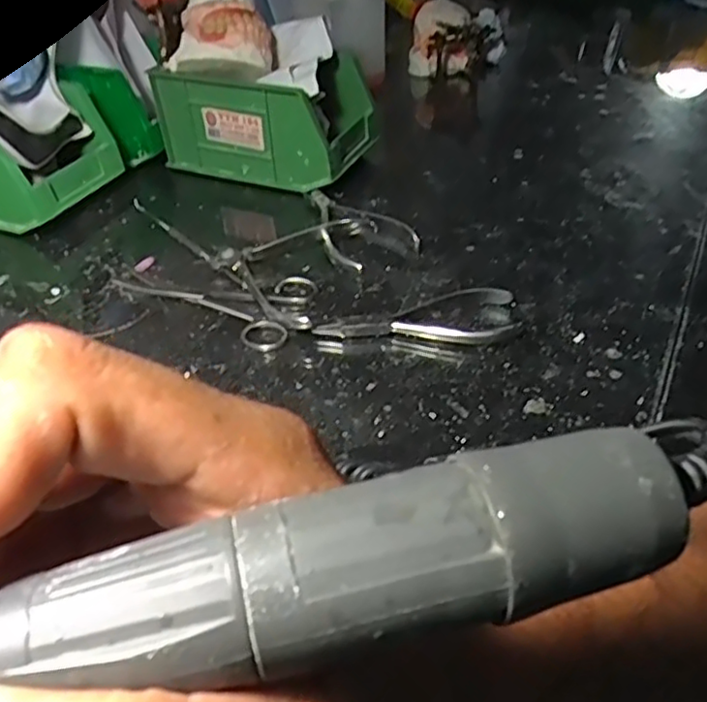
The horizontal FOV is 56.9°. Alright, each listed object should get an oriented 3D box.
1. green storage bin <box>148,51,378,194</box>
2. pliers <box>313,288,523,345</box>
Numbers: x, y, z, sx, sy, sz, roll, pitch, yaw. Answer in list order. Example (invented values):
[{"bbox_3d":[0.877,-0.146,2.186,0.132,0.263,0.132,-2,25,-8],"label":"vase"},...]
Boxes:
[{"bbox_3d":[-0.074,-0.208,0.577,0.172,0.081,0.099,16,44,20],"label":"green storage bin"},{"bbox_3d":[0.040,-0.022,0.411,0.121,0.010,0.053,2,41,5],"label":"pliers"}]

